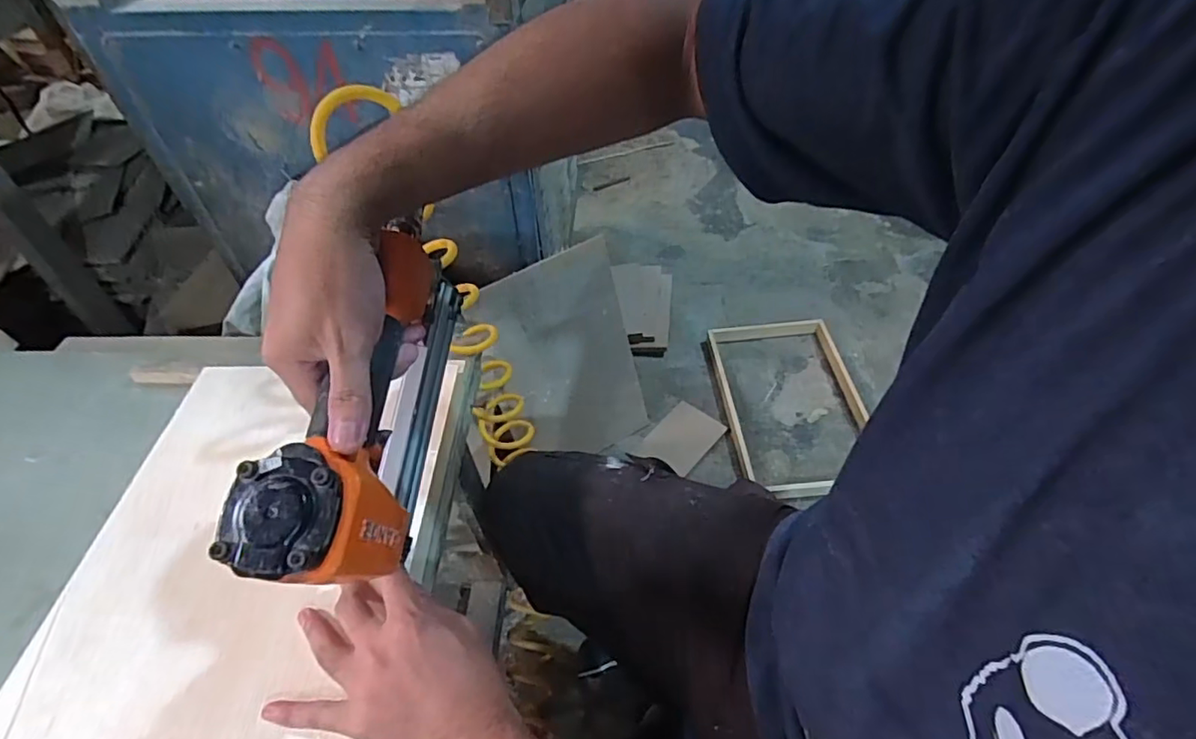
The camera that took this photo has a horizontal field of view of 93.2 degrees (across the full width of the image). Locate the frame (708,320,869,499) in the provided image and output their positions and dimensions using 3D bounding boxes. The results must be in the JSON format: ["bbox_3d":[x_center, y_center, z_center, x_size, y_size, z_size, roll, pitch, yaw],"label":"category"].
[{"bbox_3d":[0.381,0.054,1.093,0.265,0.034,0.412,-4,49,-2],"label":"frame"}]

